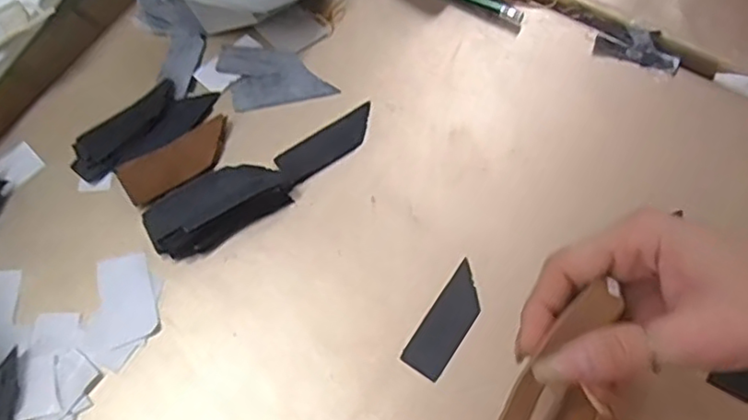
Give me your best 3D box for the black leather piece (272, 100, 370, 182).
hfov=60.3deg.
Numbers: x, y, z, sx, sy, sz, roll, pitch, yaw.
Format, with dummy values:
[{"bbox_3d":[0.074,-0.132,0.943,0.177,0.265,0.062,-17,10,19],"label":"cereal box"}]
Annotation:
[{"bbox_3d":[-0.027,-0.041,0.392,0.067,0.004,0.023,-33,68,-14],"label":"black leather piece"}]

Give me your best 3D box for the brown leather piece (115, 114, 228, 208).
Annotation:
[{"bbox_3d":[-0.115,-0.029,0.382,0.069,0.008,0.031,-33,68,-14],"label":"brown leather piece"}]

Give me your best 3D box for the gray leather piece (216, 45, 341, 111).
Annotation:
[{"bbox_3d":[-0.064,-0.090,0.415,0.068,0.004,0.051,-11,64,-4],"label":"gray leather piece"}]

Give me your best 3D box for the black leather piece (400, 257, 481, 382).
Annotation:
[{"bbox_3d":[0.040,0.058,0.342,0.023,0.004,0.063,31,69,15],"label":"black leather piece"}]

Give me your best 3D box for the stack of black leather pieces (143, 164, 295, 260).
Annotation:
[{"bbox_3d":[-0.088,-0.002,0.363,0.078,0.021,0.039,-31,67,-13],"label":"stack of black leather pieces"}]

